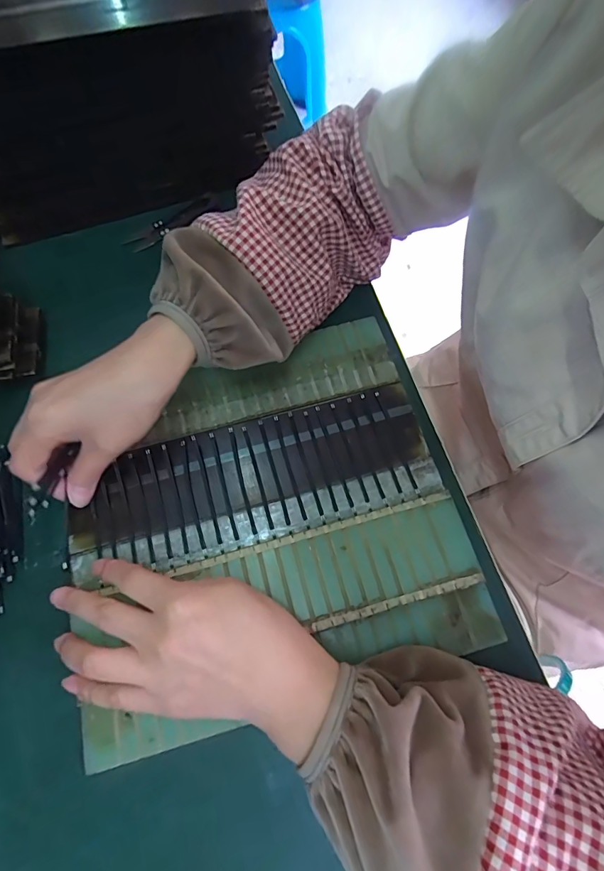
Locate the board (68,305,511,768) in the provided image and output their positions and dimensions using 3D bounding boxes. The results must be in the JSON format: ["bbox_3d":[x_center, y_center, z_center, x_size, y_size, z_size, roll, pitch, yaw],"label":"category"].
[{"bbox_3d":[-0.029,0.051,0.295,0.263,0.008,0.245,-15,70,-5],"label":"board"}]

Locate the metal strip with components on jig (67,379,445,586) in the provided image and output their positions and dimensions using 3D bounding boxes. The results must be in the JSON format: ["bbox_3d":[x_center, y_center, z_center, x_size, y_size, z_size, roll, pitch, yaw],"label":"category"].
[{"bbox_3d":[-0.036,0.032,0.303,0.263,0.006,0.089,-15,70,-5],"label":"metal strip with components on jig"}]

